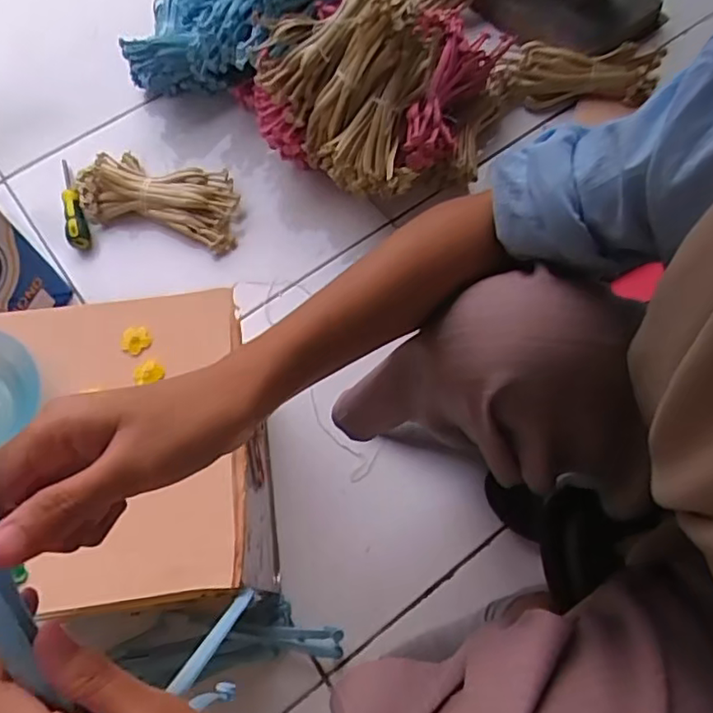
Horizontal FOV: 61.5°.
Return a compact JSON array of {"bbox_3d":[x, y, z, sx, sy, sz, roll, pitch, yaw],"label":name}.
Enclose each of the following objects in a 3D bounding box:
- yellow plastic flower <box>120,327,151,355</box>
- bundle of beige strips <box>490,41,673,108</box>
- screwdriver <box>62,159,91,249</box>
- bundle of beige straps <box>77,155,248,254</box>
[{"bbox_3d":[-0.183,-0.014,0.494,0.023,0.005,0.023,0,67,1],"label":"yellow plastic flower"},{"bbox_3d":[0.311,-0.403,0.866,0.243,0.046,0.085,4,67,3],"label":"bundle of beige strips"},{"bbox_3d":[-0.395,-0.218,0.830,0.028,0.029,0.153,-16,68,-6],"label":"screwdriver"},{"bbox_3d":[-0.269,-0.222,0.826,0.222,0.051,0.108,13,68,6],"label":"bundle of beige straps"}]

